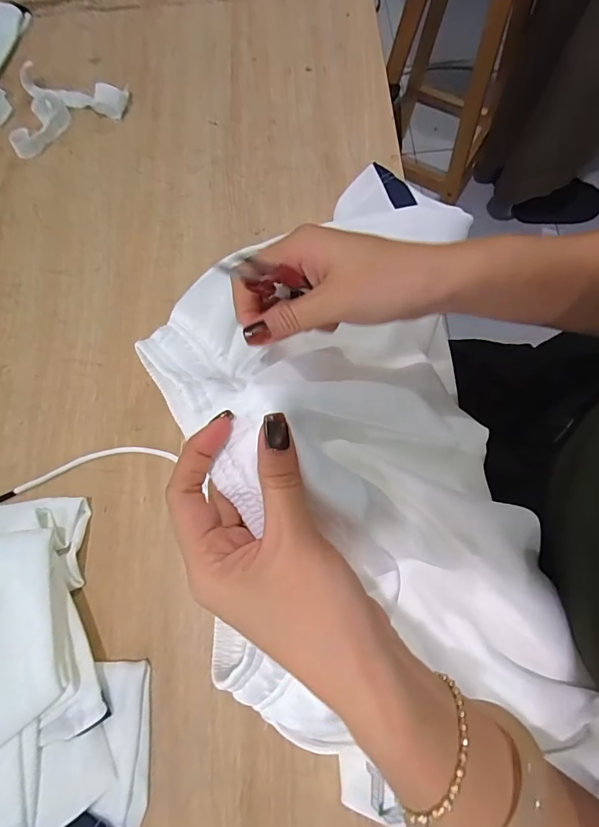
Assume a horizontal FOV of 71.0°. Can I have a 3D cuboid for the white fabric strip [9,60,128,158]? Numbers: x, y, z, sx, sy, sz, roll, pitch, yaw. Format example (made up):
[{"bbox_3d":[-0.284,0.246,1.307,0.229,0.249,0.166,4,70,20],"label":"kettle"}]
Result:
[{"bbox_3d":[-0.273,-0.363,0.479,0.138,0.032,0.098,-26,75,-5],"label":"white fabric strip"}]

